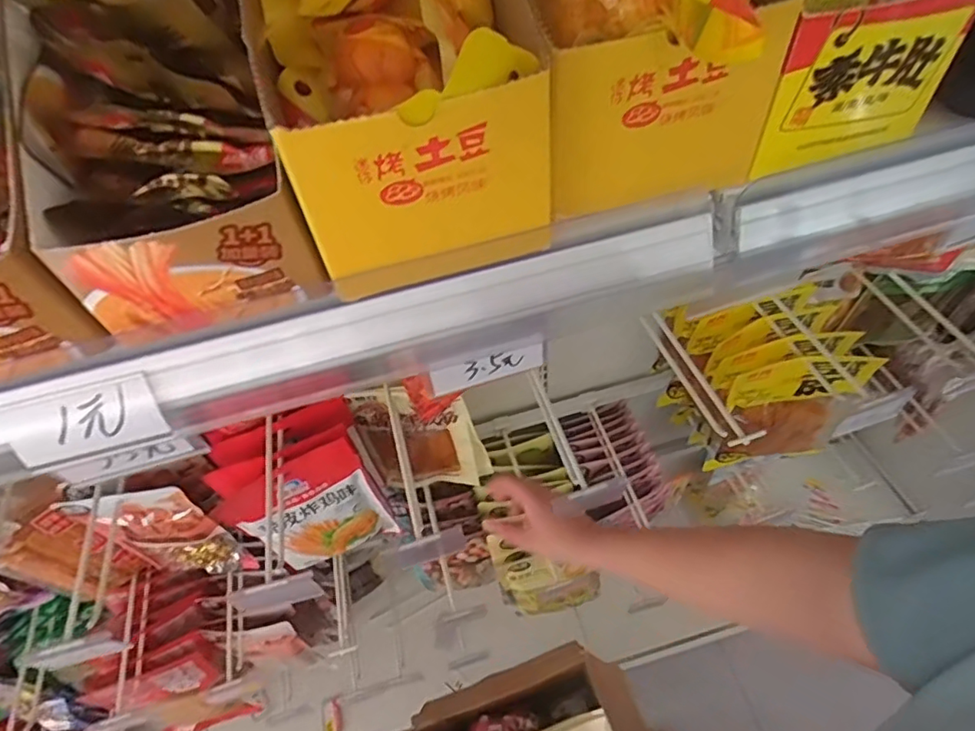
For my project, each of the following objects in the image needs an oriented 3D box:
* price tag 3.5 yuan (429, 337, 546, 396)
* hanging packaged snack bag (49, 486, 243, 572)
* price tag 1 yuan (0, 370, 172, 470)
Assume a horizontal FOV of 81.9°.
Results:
[{"bbox_3d":[0.001,0.000,0.346,0.071,0.029,0.004,-15,54,-7],"label":"price tag 3.5 yuan"},{"bbox_3d":[-0.415,0.227,0.744,0.133,0.250,0.019,-6,54,0],"label":"hanging packaged snack bag"},{"bbox_3d":[-0.199,0.027,0.278,0.071,0.037,0.004,-17,21,-5],"label":"price tag 1 yuan"}]

